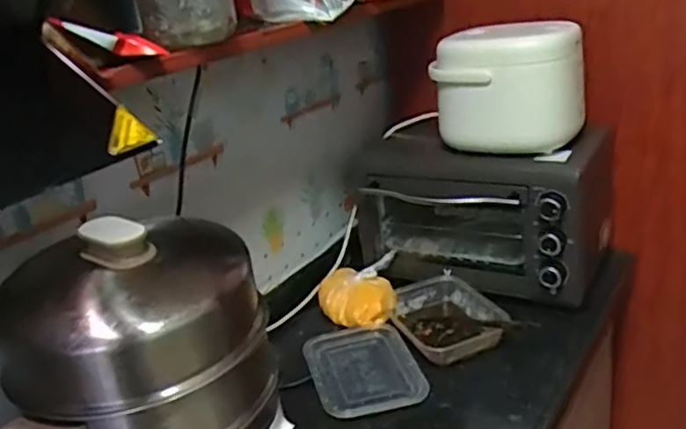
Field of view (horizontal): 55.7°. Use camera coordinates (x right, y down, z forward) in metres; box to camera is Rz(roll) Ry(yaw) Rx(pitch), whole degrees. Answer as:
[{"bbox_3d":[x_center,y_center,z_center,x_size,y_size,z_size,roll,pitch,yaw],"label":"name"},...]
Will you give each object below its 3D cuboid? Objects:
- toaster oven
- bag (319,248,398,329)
[{"bbox_3d":[0.259,-0.011,1.230,0.424,0.281,0.285,9,24,34],"label":"toaster oven"},{"bbox_3d":[0.025,0.140,1.193,0.144,0.072,0.150,-4,20,3],"label":"bag"}]

